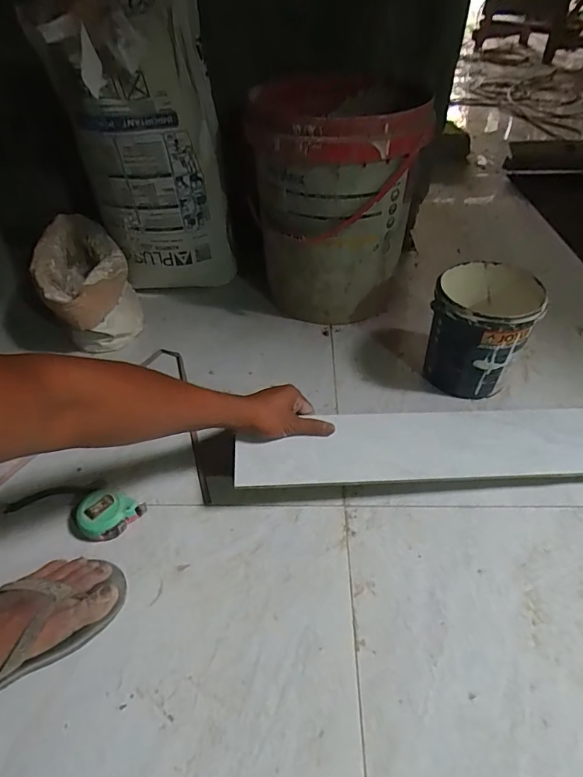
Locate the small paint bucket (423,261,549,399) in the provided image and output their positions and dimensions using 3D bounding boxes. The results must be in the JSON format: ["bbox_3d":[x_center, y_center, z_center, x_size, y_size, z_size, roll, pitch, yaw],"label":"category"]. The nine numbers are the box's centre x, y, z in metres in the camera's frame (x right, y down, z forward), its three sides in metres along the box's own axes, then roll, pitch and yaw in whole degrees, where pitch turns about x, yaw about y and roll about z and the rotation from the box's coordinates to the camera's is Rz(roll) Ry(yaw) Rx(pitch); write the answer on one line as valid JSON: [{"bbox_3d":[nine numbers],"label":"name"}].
[{"bbox_3d":[0.302,-0.092,0.726,0.143,0.173,0.162,15,48,14],"label":"small paint bucket"}]

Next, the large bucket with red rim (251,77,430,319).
[{"bbox_3d":[0.071,-0.357,0.843,0.273,0.372,0.303,0,46,0],"label":"large bucket with red rim"}]

